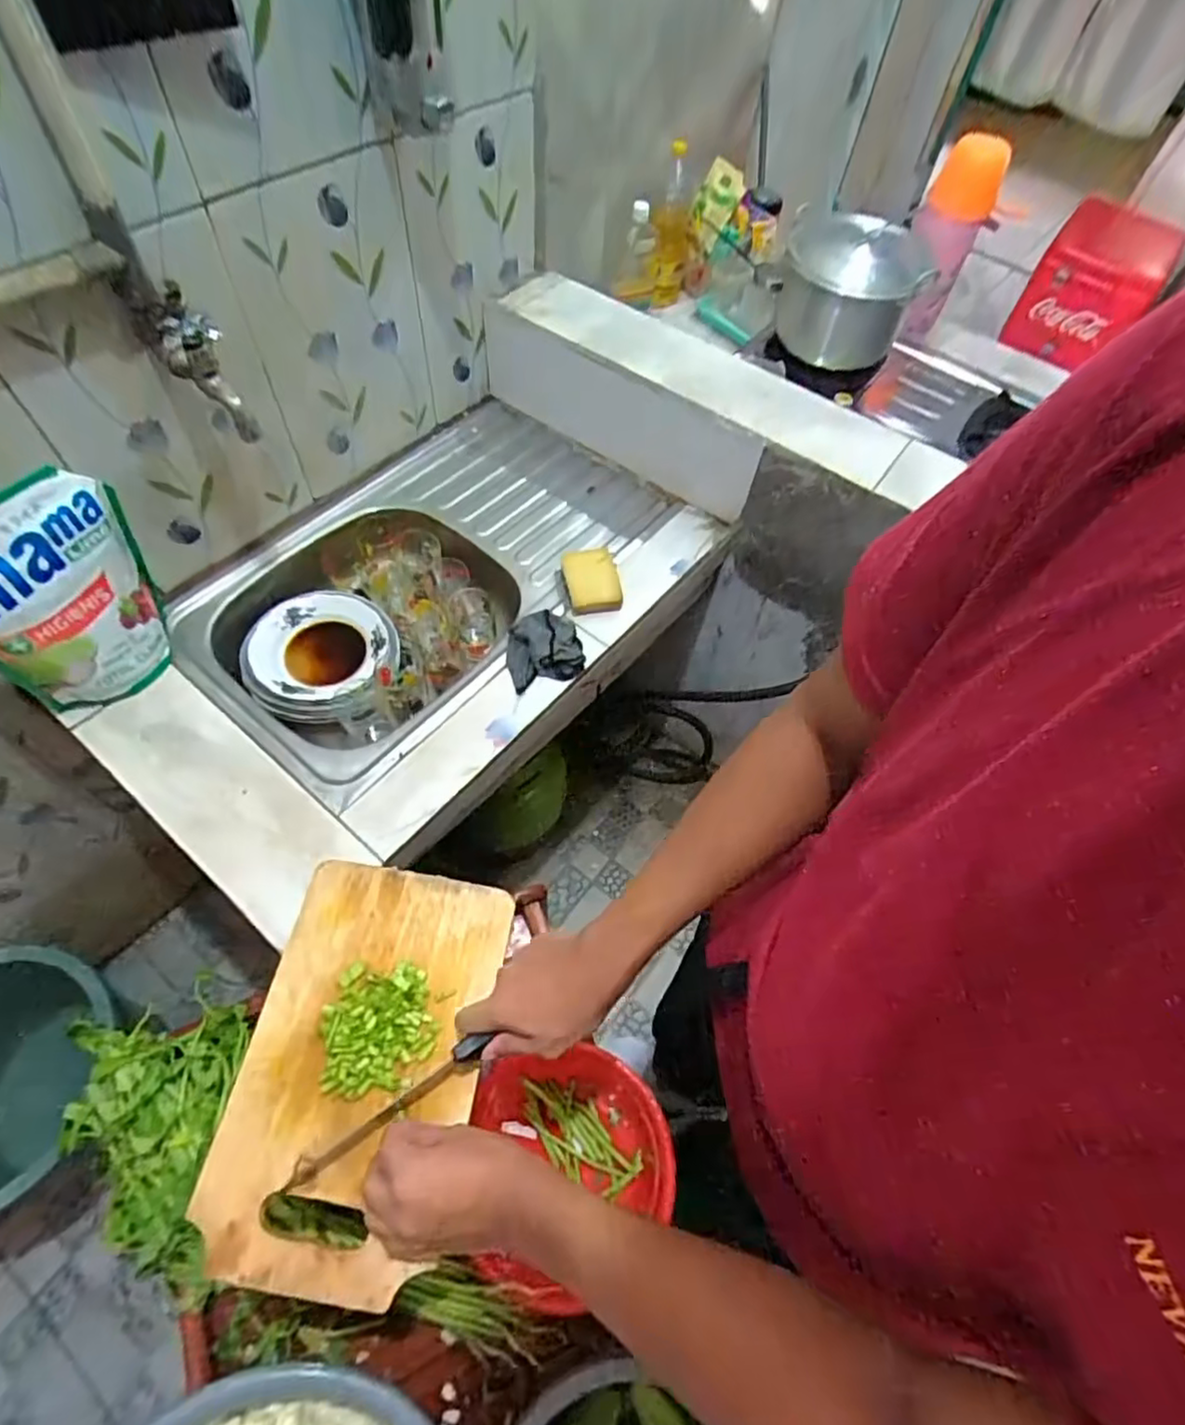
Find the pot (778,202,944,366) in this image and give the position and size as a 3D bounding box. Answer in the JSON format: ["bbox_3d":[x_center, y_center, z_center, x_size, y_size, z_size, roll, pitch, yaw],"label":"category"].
[{"bbox_3d":[0.463,-0.764,1.228,0.242,0.210,0.224,2,59,-3],"label":"pot"}]

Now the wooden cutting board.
[{"bbox_3d":[-0.182,0.269,0.524,0.179,0.022,0.290,9,59,1],"label":"wooden cutting board"}]

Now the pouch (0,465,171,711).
[{"bbox_3d":[-0.559,-0.120,0.717,0.057,0.239,0.191,28,61,12],"label":"pouch"}]

